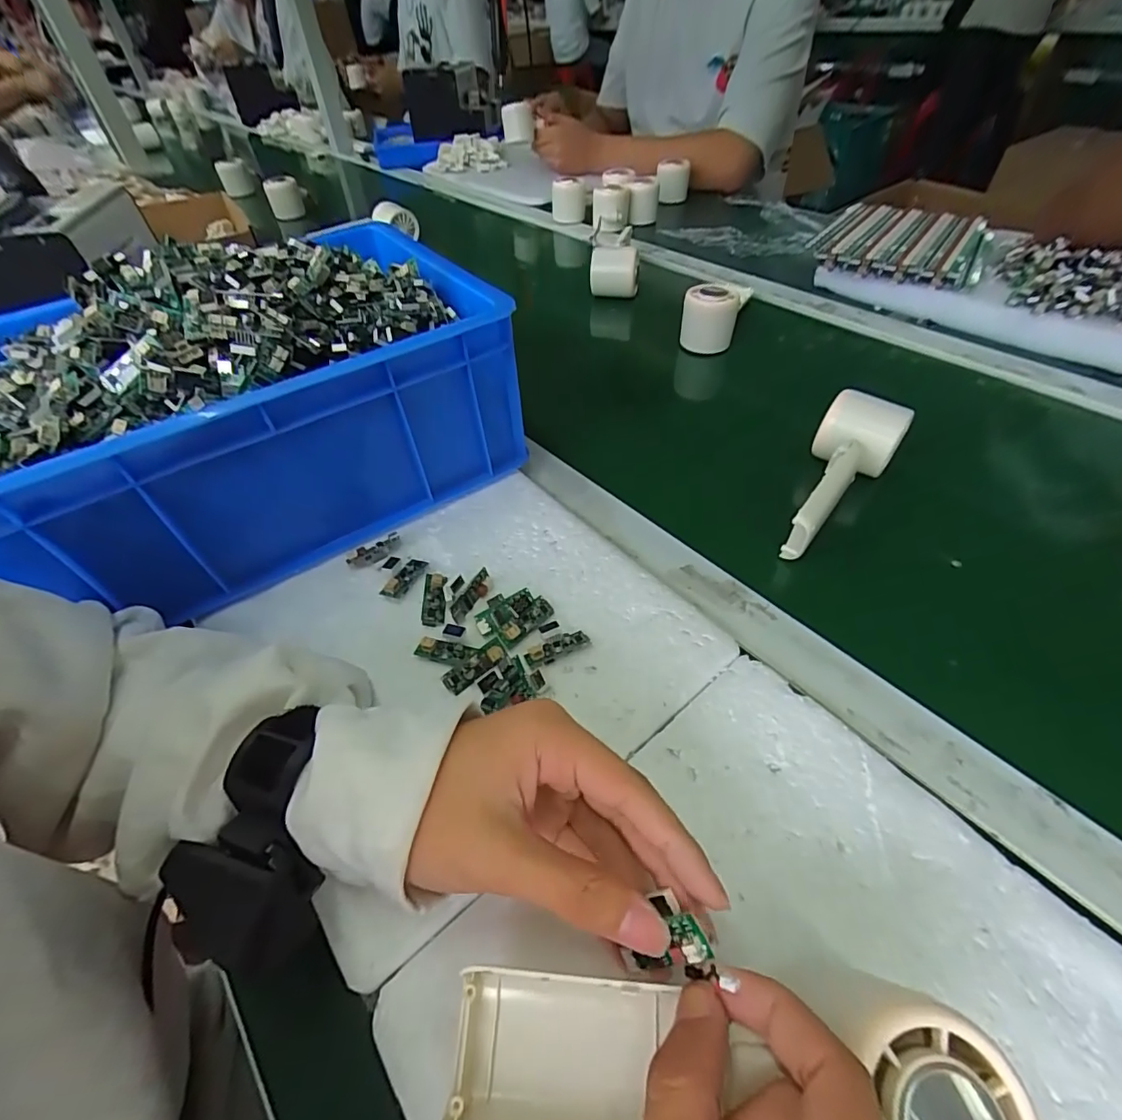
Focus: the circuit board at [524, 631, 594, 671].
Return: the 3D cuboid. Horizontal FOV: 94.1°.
[{"bbox_3d":[-0.002,0.052,0.308,0.040,0.006,0.014,-20,51,-15],"label":"circuit board"}]

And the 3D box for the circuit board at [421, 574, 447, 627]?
[{"bbox_3d":[-0.082,0.025,0.336,0.014,0.005,0.040,-4,49,-1],"label":"circuit board"}]

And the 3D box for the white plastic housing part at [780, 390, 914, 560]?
[{"bbox_3d":[0.206,-0.064,0.386,0.055,0.049,0.145,25,54,22],"label":"white plastic housing part"}]

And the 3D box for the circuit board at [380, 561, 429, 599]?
[{"bbox_3d":[-0.105,0.011,0.349,0.015,0.006,0.036,15,51,15],"label":"circuit board"}]

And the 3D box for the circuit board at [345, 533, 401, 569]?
[{"bbox_3d":[-0.129,-0.006,0.365,0.038,0.004,0.016,-31,55,-23],"label":"circuit board"}]

